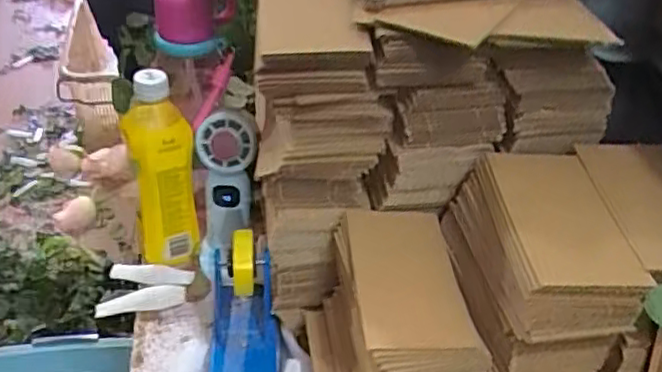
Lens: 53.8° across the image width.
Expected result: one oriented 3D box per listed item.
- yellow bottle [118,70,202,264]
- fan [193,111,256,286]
[{"bbox_3d":[-0.176,-0.009,0.677,0.061,0.237,0.074,-16,42,-23],"label":"yellow bottle"},{"bbox_3d":[-0.110,0.018,0.691,0.063,0.216,0.032,1,38,-3],"label":"fan"}]

